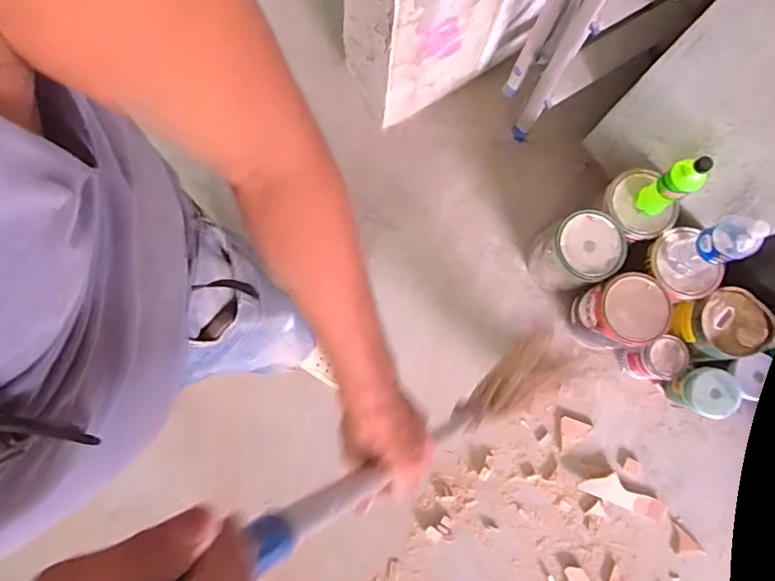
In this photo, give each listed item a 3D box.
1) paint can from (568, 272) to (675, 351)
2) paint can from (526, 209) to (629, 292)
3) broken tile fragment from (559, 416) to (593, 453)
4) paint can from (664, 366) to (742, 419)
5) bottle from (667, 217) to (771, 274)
[{"bbox_3d":[0.541,0.056,1.271,0.167,0.202,0.157,0,81,-3],"label":"paint can"},{"bbox_3d":[0.445,-0.088,1.295,0.173,0.198,0.165,23,80,1],"label":"paint can"},{"bbox_3d":[0.453,0.343,1.335,0.098,0.007,0.063,-32,84,-7],"label":"broken tile fragment"},{"bbox_3d":[0.730,0.241,1.266,0.102,0.165,0.115,-1,81,-3],"label":"paint can"},{"bbox_3d":[0.662,-0.091,1.085,0.076,0.228,0.084,-18,82,-5],"label":"bottle"}]

